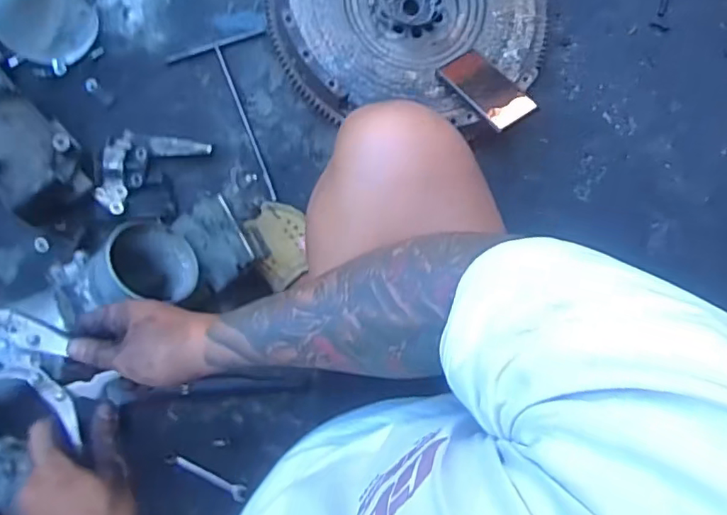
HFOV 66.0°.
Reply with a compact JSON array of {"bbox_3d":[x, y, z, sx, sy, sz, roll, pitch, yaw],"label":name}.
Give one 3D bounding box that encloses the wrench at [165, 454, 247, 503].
[{"bbox_3d":[-0.228,0.319,0.813,0.125,0.010,0.020,27,84,-3],"label":"wrench"}]

